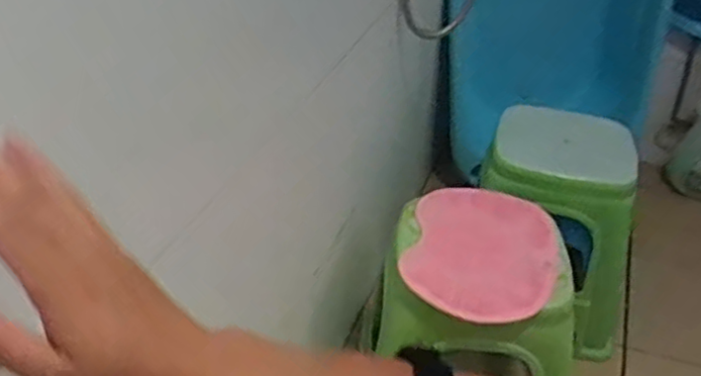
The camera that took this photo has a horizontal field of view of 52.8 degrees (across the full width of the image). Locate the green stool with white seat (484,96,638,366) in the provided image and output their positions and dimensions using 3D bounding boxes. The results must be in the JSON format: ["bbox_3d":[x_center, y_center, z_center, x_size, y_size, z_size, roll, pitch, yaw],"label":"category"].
[{"bbox_3d":[0.357,0.062,1.220,0.269,0.330,0.264,9,36,8],"label":"green stool with white seat"}]

